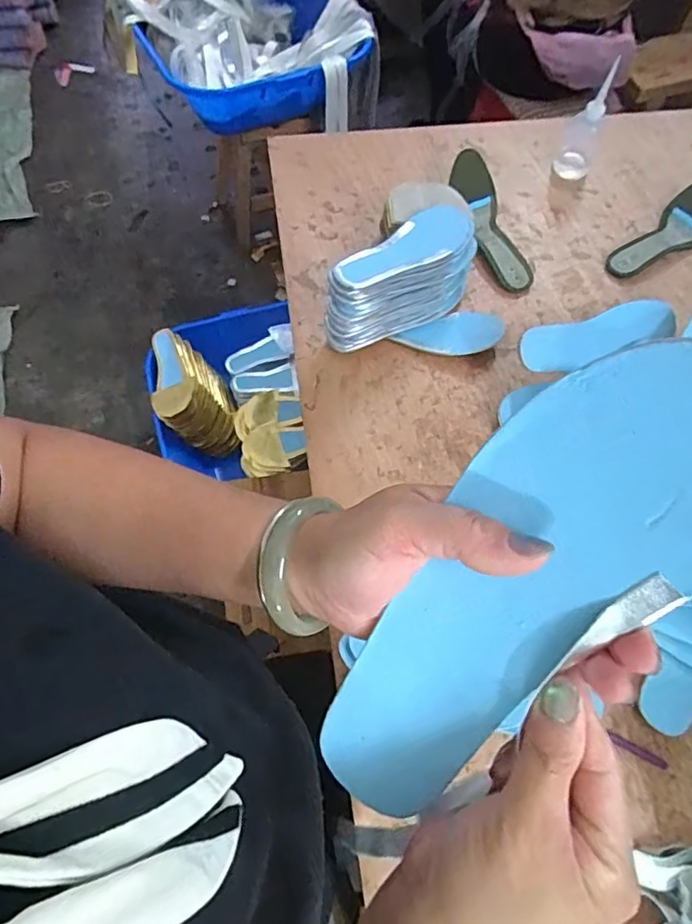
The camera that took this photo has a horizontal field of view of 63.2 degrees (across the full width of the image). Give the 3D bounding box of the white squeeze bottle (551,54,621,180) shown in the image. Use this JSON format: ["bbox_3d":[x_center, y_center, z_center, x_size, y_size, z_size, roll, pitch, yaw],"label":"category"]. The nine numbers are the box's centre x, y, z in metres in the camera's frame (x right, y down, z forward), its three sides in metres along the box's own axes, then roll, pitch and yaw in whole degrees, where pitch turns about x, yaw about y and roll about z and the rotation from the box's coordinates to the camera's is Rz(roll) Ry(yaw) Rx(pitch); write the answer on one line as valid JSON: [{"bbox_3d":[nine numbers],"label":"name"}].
[{"bbox_3d":[0.418,-0.587,0.968,0.064,0.175,0.065,19,66,7],"label":"white squeeze bottle"}]

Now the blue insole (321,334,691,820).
[{"bbox_3d":[0.062,0.057,0.229,0.081,0.011,0.241,40,114,15],"label":"blue insole"}]

